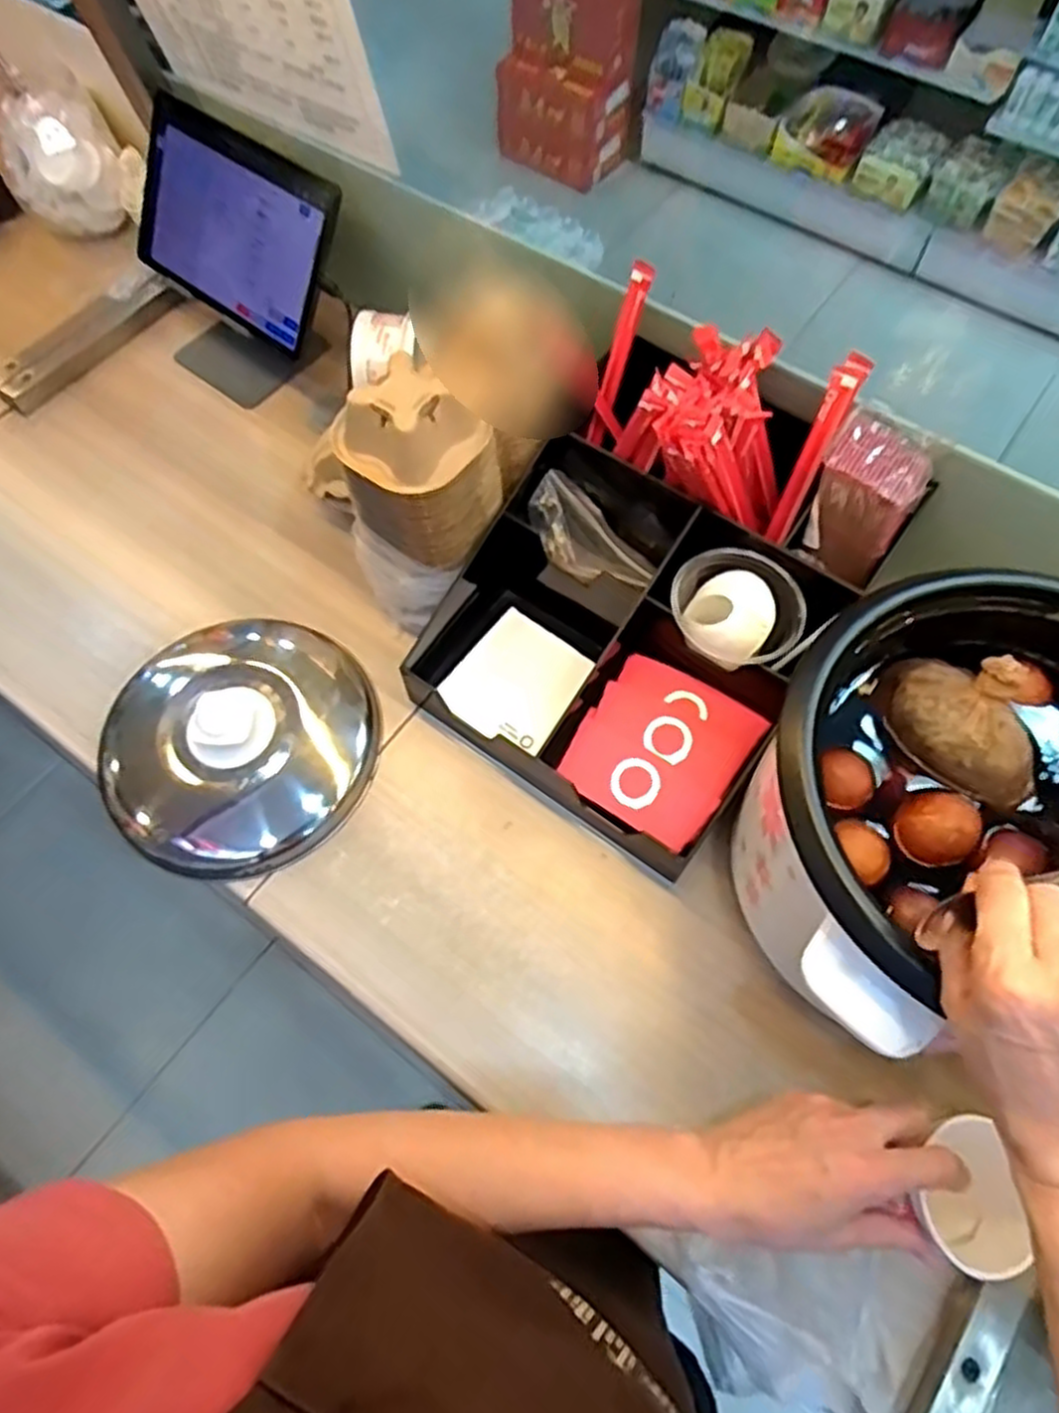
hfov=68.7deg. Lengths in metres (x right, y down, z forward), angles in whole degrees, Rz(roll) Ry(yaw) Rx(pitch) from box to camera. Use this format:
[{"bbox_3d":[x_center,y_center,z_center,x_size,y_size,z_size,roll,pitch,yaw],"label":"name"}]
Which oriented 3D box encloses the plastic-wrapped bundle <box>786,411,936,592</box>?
[{"bbox_3d":[0.244,-0.153,0.571,0.073,0.091,0.078,33,70,15],"label":"plastic-wrapped bundle"}]

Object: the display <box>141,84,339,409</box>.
[{"bbox_3d":[-0.304,-0.449,0.799,0.263,0.198,0.146,32,70,15],"label":"display"}]

